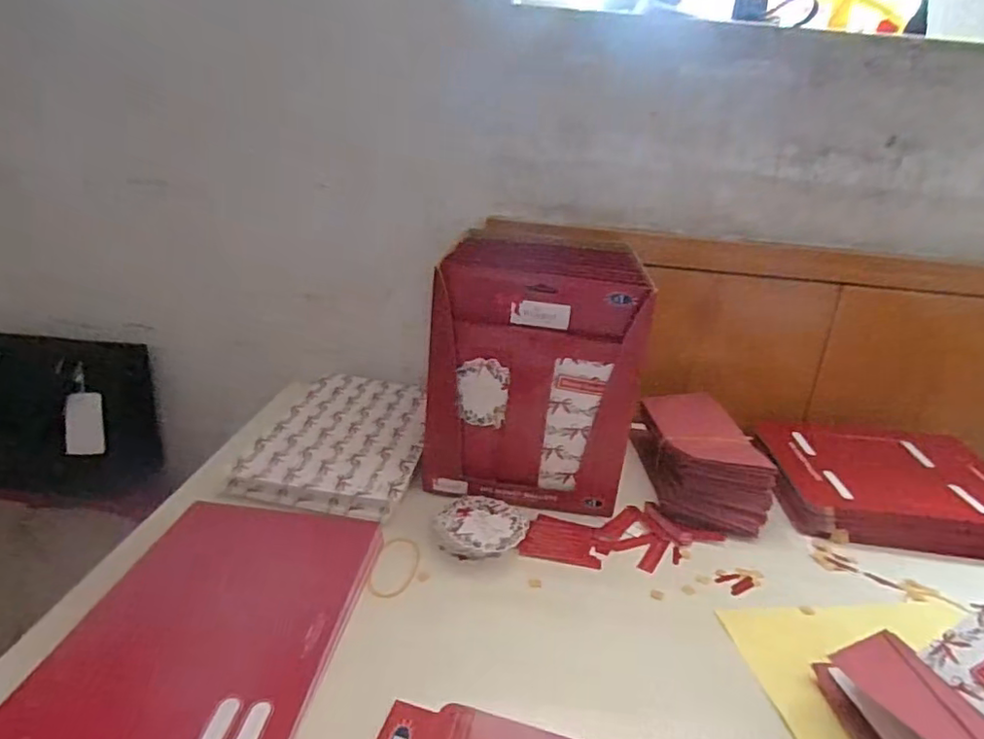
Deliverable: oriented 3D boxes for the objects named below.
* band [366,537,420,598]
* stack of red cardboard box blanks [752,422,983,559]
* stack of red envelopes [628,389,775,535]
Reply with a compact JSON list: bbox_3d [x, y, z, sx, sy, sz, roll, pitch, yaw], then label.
[{"bbox_3d":[-0.083,0.170,0.508,0.037,0.004,0.070,14,27,1],"label":"band"},{"bbox_3d":[0.457,0.128,0.689,0.269,0.047,0.233,6,20,4],"label":"stack of red cardboard box blanks"},{"bbox_3d":[0.235,0.101,0.675,0.106,0.072,0.201,4,20,-2],"label":"stack of red envelopes"}]

